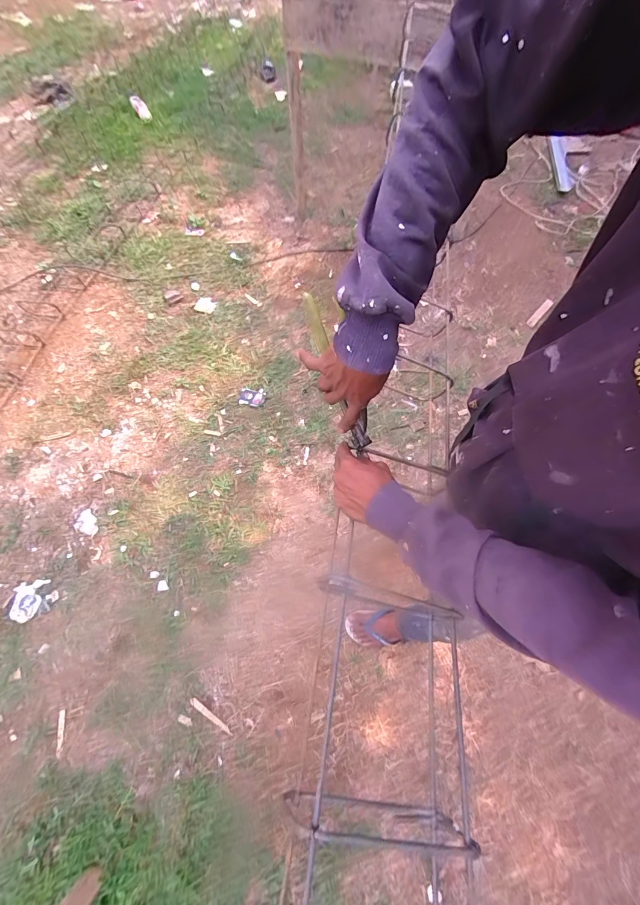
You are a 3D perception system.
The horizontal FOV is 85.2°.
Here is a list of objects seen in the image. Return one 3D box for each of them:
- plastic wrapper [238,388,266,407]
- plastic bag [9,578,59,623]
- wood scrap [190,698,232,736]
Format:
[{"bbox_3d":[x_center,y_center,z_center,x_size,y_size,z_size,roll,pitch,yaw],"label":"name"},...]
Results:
[{"bbox_3d":[-0.301,-0.249,1.543,0.107,0.007,0.089,8,62,2],"label":"plastic wrapper"},{"bbox_3d":[-0.926,0.472,1.123,0.129,0.024,0.123,-15,64,-10],"label":"plastic bag"},{"bbox_3d":[-0.313,0.755,0.993,0.151,0.005,0.020,27,64,21],"label":"wood scrap"}]

